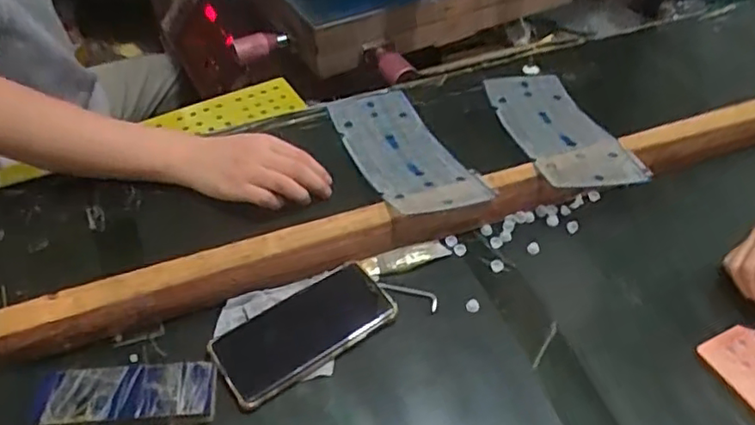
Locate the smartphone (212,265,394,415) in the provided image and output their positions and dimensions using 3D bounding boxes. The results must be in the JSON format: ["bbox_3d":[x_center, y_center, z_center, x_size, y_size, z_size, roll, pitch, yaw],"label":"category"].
[{"bbox_3d":[-0.067,0.106,0.564,0.161,0.017,0.079,-28,52,-23],"label":"smartphone"}]

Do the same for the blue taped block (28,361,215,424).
[{"bbox_3d":[-0.212,0.155,0.520,0.147,0.017,0.052,-2,47,0],"label":"blue taped block"}]

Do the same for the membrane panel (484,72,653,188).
[{"bbox_3d":[0.220,-0.108,0.759,0.116,0.043,0.259,-7,47,-5],"label":"membrane panel"}]

